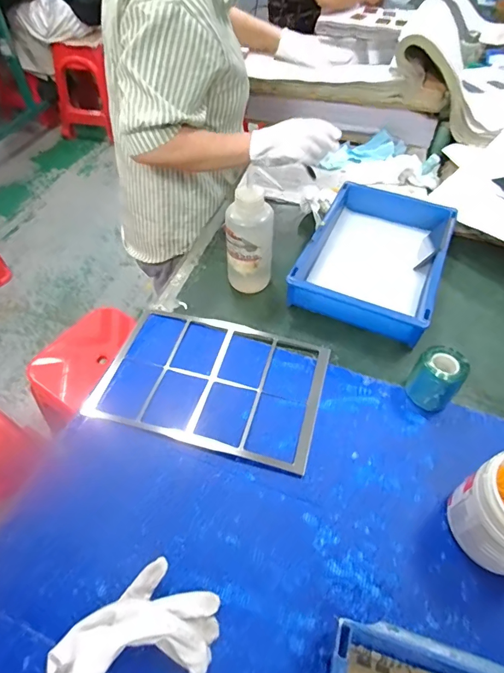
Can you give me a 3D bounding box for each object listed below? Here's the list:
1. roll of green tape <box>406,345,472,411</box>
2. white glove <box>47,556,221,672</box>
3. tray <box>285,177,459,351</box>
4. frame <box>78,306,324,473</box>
[{"bbox_3d":[0.236,0.056,0.531,0.057,0.072,0.058,0,51,0],"label":"roll of green tape"},{"bbox_3d":[-0.109,0.264,0.378,0.152,0.041,0.095,-8,52,-6],"label":"white glove"},{"bbox_3d":[0.203,-0.130,0.688,0.206,0.066,0.300,20,54,15],"label":"tray"},{"bbox_3d":[-0.054,0.058,0.572,0.298,0.010,0.194,13,52,10],"label":"frame"}]

